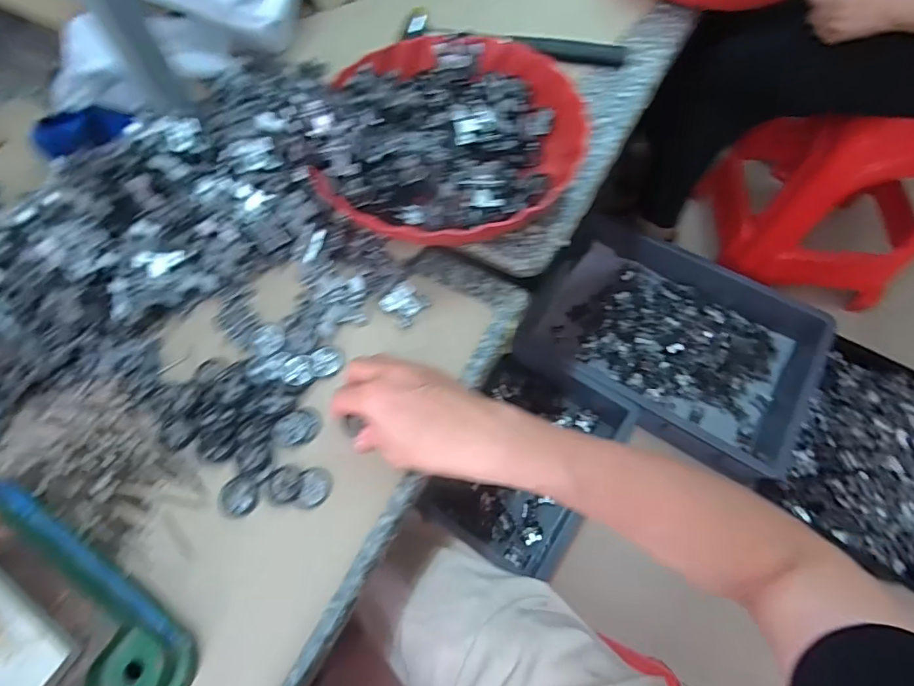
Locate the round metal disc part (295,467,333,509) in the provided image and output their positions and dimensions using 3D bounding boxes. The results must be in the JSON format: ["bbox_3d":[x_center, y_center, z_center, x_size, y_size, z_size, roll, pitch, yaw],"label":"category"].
[{"bbox_3d":[-0.105,0.108,0.355,0.023,0.005,0.029,9,65,6],"label":"round metal disc part"}]

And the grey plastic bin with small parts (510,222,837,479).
[{"bbox_3d":[0.486,-0.027,1.124,0.614,0.121,0.459,28,68,14],"label":"grey plastic bin with small parts"}]

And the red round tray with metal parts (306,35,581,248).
[{"bbox_3d":[-0.003,-0.193,0.424,0.227,0.061,0.243,7,65,5],"label":"red round tray with metal parts"}]

